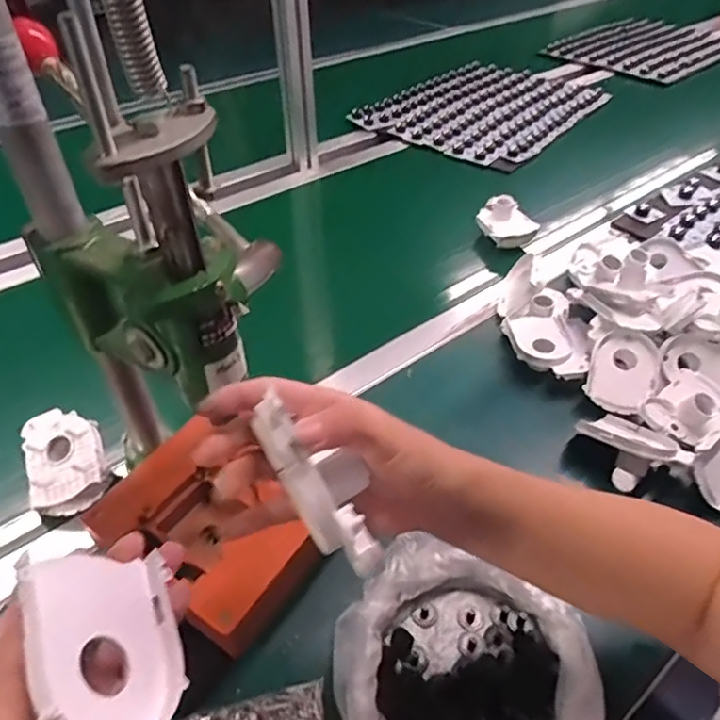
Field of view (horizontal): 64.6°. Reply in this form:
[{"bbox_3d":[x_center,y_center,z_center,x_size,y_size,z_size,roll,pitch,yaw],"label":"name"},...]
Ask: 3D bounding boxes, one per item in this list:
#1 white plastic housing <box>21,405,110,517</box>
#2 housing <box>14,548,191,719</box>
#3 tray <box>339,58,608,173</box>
[{"bbox_3d":[-0.270,0.086,0.522,0.066,0.045,0.099,-18,47,-18],"label":"white plastic housing"},{"bbox_3d":[-0.107,0.118,0.234,0.019,0.067,0.078,-40,63,7],"label":"housing"},{"bbox_3d":[0.264,-0.543,1.207,0.368,0.042,0.463,28,50,26],"label":"tray"}]

